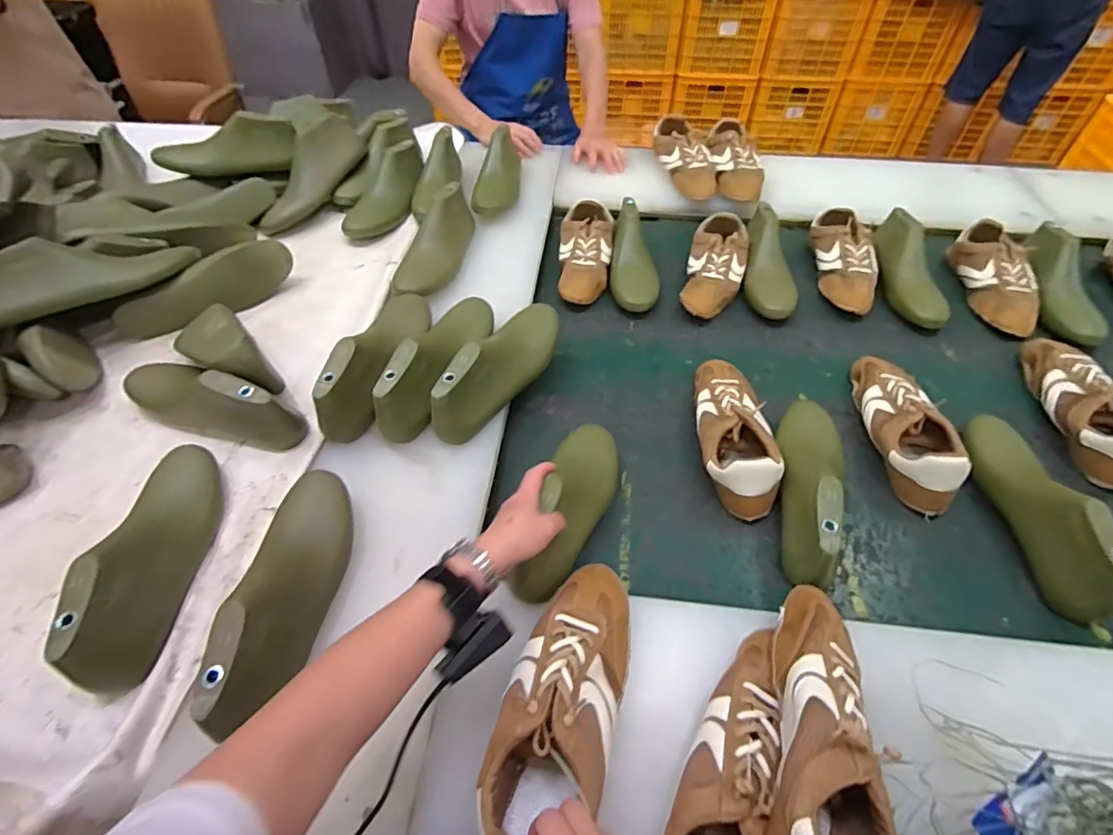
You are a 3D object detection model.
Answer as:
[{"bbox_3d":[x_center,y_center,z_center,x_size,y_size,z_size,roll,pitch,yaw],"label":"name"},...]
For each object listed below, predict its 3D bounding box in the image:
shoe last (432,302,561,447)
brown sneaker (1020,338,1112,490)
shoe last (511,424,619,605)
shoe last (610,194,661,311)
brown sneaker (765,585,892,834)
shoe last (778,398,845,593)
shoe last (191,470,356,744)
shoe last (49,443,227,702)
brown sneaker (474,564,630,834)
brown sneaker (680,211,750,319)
[{"bbox_3d":[-0.073,-0.080,0.730,0.072,0.093,0.275,22,54,18],"label":"shoe last"},{"bbox_3d":[0.747,-0.025,0.760,0.077,0.094,0.266,2,51,3],"label":"brown sneaker"},{"bbox_3d":[0.020,0.092,0.611,0.079,0.085,0.255,19,48,10],"label":"shoe last"},{"bbox_3d":[0.148,-0.295,0.985,0.087,0.087,0.244,2,51,3],"label":"shoe last"},{"bbox_3d":[0.220,0.256,0.424,0.088,0.093,0.262,16,45,9],"label":"brown sneaker"},{"bbox_3d":[0.314,0.076,0.661,0.075,0.102,0.275,15,52,13],"label":"shoe last"},{"bbox_3d":[-0.274,0.167,0.532,0.079,0.084,0.266,2,39,0],"label":"shoe last"},{"bbox_3d":[-0.437,0.140,0.567,0.078,0.097,0.274,-4,43,-5],"label":"shoe last"},{"bbox_3d":[0.009,0.249,0.472,0.099,0.079,0.244,20,51,11],"label":"brown sneaker"},{"bbox_3d":[0.294,-0.278,0.970,0.100,0.064,0.236,12,52,11],"label":"brown sneaker"}]

